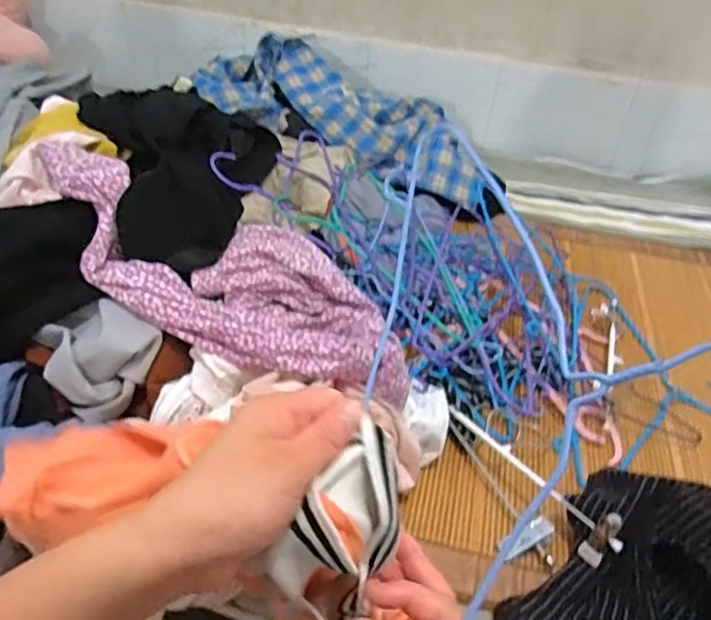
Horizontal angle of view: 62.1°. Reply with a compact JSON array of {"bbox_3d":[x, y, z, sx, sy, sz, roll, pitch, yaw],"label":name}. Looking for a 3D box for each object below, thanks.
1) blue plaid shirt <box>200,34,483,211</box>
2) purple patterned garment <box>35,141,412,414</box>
[{"bbox_3d":[-0.031,-0.401,1.194,0.639,0.142,0.302,17,42,13],"label":"blue plaid shirt"},{"bbox_3d":[-0.145,-0.055,0.663,0.496,0.068,0.213,28,43,4],"label":"purple patterned garment"}]

